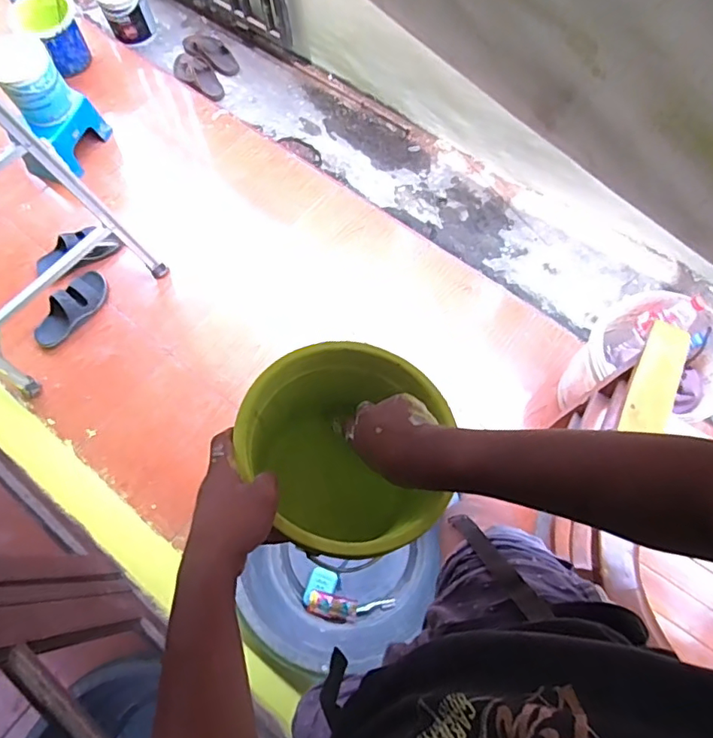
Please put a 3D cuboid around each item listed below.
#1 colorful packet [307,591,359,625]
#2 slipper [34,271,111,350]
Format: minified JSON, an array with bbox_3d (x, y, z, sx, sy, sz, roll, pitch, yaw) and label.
[{"bbox_3d":[-0.061,0.591,1.312,0.123,0.029,0.065,7,70,5],"label":"colorful packet"},{"bbox_3d":[-0.878,-0.191,1.633,0.113,0.071,0.281,25,72,11],"label":"slipper"}]

